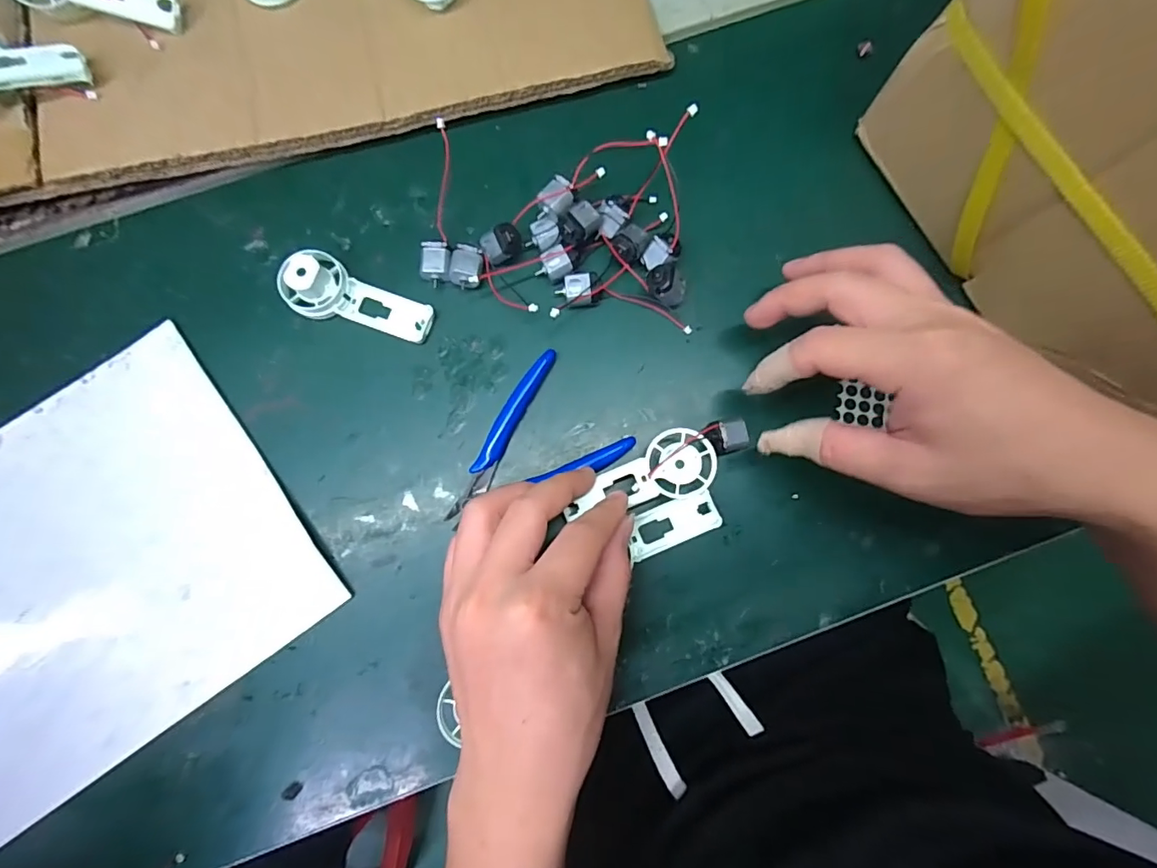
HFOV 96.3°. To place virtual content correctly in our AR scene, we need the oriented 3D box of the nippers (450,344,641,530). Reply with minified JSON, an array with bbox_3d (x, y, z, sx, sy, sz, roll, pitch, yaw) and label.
[{"bbox_3d":[-0.034,0.013,0.319,0.113,0.016,0.077,-40,84,-6],"label":"nippers"}]

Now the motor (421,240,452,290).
[{"bbox_3d":[-0.089,-0.108,0.329,0.019,0.015,0.026,2,81,0],"label":"motor"}]

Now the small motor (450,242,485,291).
[{"bbox_3d":[-0.070,-0.104,0.329,0.020,0.016,0.026,7,81,0],"label":"small motor"}]

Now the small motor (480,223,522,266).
[{"bbox_3d":[-0.048,-0.120,0.324,0.025,0.014,0.017,-30,83,-5],"label":"small motor"}]

